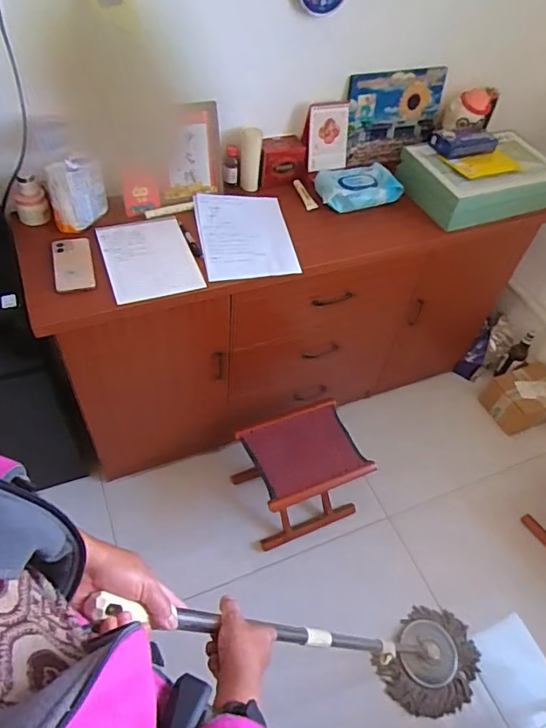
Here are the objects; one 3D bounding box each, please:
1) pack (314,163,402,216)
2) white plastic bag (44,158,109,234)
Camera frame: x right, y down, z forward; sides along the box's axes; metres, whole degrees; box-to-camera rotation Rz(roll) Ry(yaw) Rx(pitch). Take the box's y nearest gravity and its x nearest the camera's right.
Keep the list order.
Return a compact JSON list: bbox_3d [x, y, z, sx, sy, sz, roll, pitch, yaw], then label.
[{"bbox_3d":[0.215,-0.452,1.304,0.207,0.053,0.126,-10,53,-9],"label":"pack"},{"bbox_3d":[-0.425,-0.366,1.095,0.120,0.147,0.058,-15,54,-13],"label":"white plastic bag"}]

